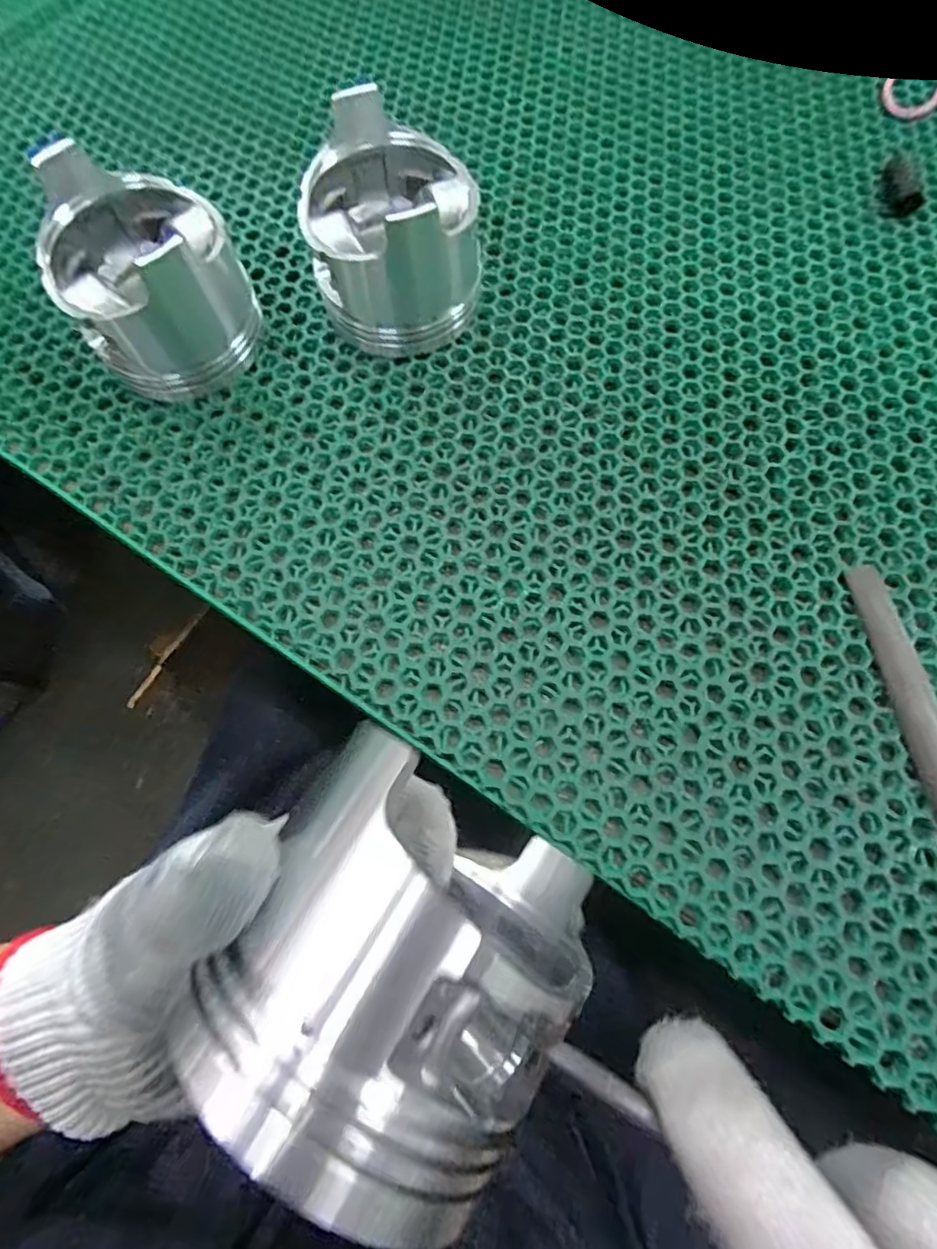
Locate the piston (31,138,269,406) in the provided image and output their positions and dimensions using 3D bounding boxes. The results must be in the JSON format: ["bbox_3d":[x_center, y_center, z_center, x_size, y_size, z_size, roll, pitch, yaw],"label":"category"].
[{"bbox_3d":[-0.158,-0.171,0.299,0.085,0.074,0.080,-33,74,-9],"label":"piston"}]

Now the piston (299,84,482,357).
[{"bbox_3d":[-0.038,-0.201,0.305,0.085,0.074,0.084,-5,72,0],"label":"piston"}]

